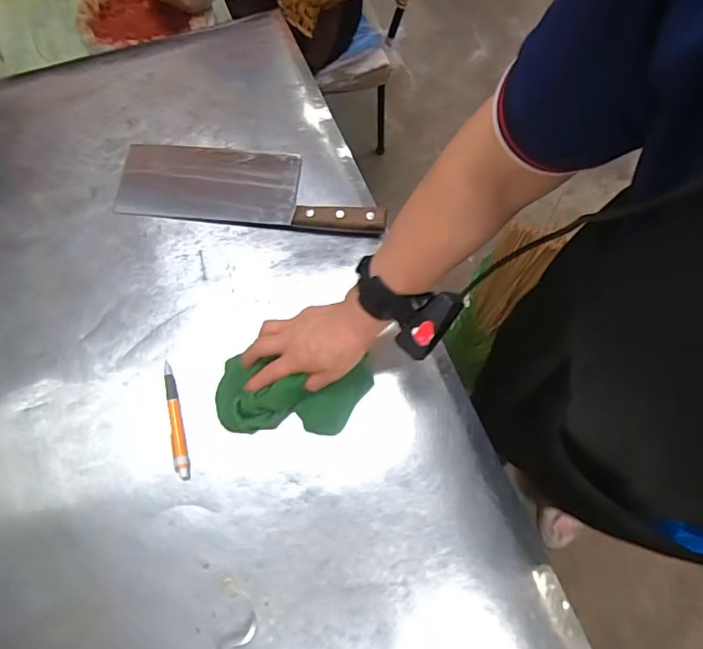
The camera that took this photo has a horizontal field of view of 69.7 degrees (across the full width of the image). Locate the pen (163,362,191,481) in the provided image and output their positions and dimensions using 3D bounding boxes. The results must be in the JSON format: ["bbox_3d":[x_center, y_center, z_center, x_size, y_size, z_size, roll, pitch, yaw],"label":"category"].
[{"bbox_3d":[-0.193,0.103,0.551,0.016,0.013,0.132,-16,70,-7],"label":"pen"}]

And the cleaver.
[{"bbox_3d":[-0.129,-0.183,0.652,0.337,0.020,0.112,5,69,1],"label":"cleaver"}]

